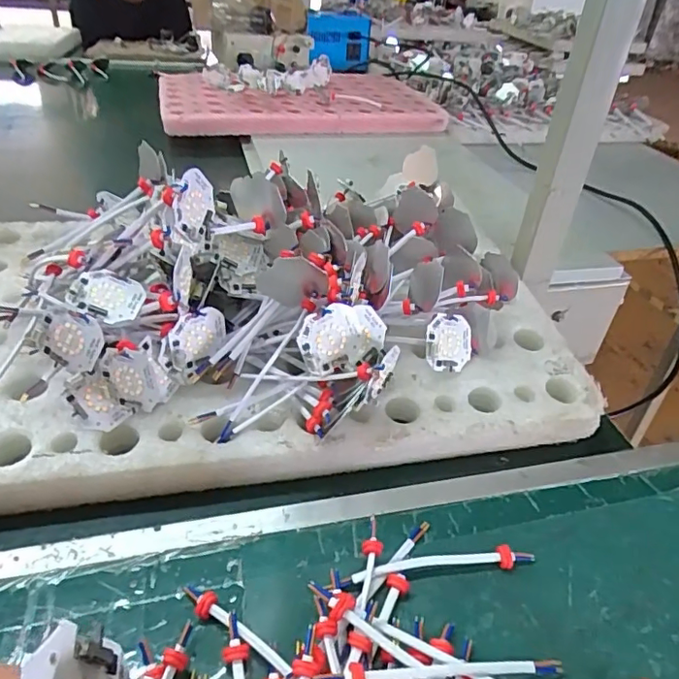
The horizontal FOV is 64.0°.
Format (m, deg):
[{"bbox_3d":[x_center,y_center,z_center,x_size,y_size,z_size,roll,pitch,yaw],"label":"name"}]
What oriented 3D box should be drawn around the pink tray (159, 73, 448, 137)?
[{"bbox_3d":[-0.091,-0.504,1.141,0.544,0.045,0.382,-5,38,-15],"label":"pink tray"}]

